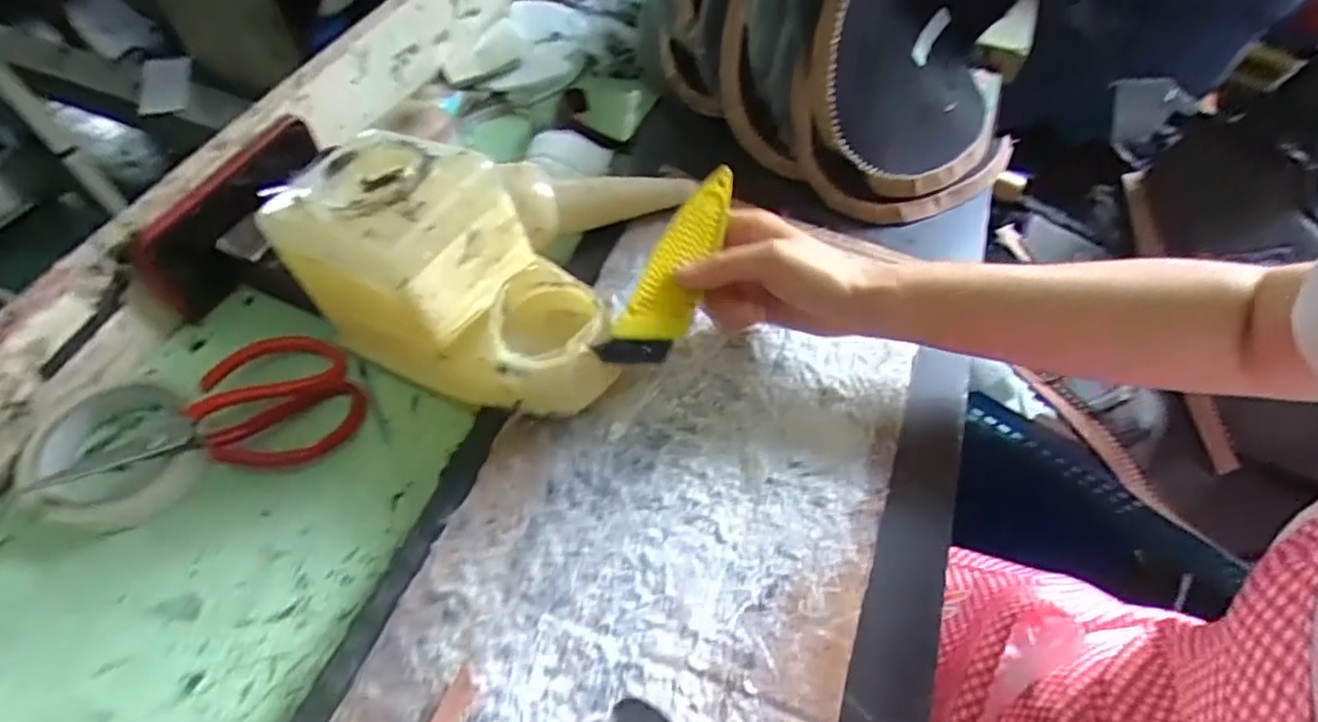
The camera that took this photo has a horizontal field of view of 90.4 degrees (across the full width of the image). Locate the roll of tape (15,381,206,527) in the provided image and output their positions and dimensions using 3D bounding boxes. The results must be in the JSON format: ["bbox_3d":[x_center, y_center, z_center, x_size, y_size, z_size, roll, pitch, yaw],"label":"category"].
[{"bbox_3d":[-0.340,0.054,0.407,0.102,0.030,0.085,33,62,19],"label":"roll of tape"}]

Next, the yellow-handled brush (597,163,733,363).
[{"bbox_3d":[0.012,-0.056,0.399,0.036,0.021,0.134,23,80,14],"label":"yellow-handled brush"}]

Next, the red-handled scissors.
[{"bbox_3d":[-0.283,0.029,0.426,0.165,0.032,0.095,-9,57,-7],"label":"red-handled scissors"}]

